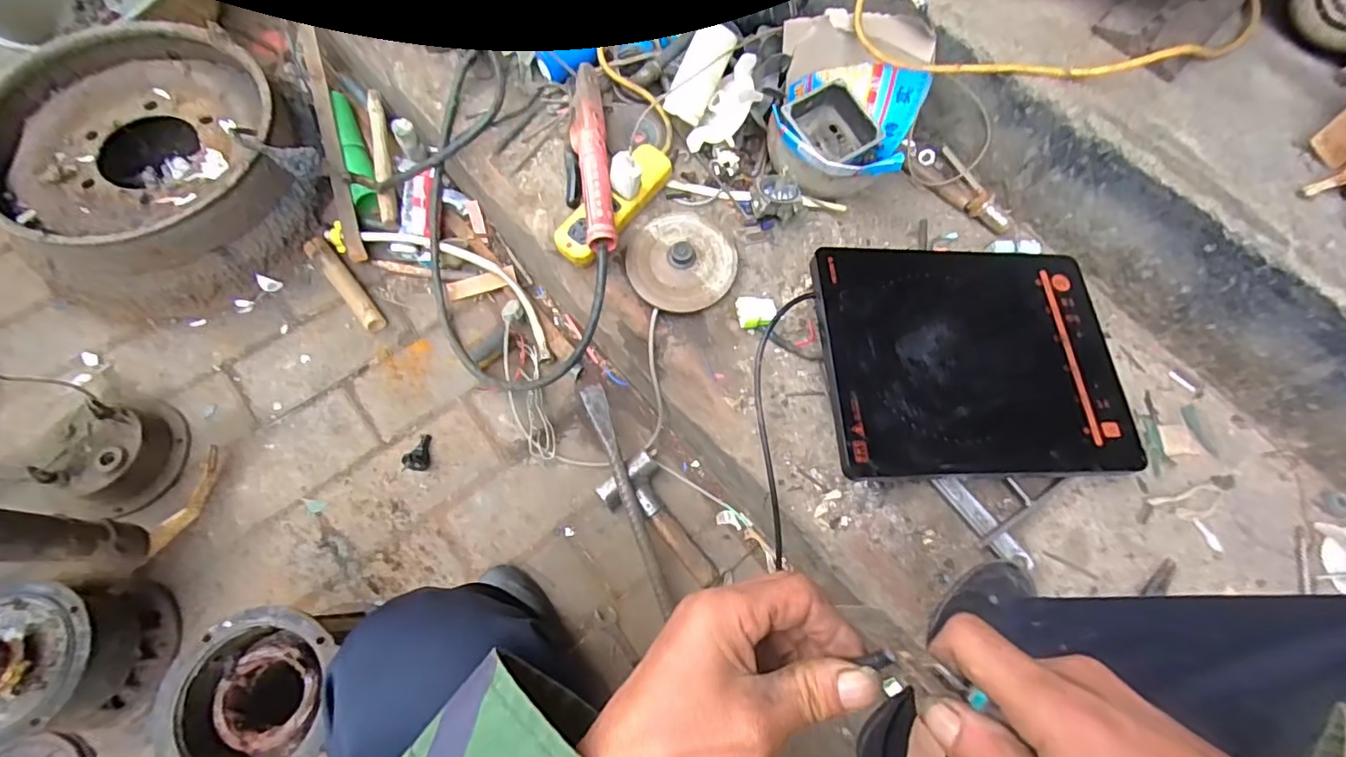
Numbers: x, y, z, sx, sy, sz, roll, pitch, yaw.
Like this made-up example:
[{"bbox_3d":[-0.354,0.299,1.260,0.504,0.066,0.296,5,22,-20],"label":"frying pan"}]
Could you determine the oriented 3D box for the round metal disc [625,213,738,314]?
[{"bbox_3d":[0.013,-0.162,0.752,0.140,0.030,0.145,1,68,-2],"label":"round metal disc"}]

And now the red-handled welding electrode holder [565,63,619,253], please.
[{"bbox_3d":[-0.112,-0.292,0.770,0.053,0.065,0.287,-6,69,-5],"label":"red-handled welding electrode holder"}]

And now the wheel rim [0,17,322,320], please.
[{"bbox_3d":[-0.762,-0.316,0.869,0.387,0.168,0.404,-35,74,-15],"label":"wheel rim"}]

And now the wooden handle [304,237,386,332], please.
[{"bbox_3d":[-0.507,-0.147,0.884,0.034,0.033,0.180,-40,75,-16],"label":"wooden handle"}]

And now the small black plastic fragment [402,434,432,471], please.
[{"bbox_3d":[-0.362,0.103,0.808,0.031,0.028,0.054,-5,69,-5],"label":"small black plastic fragment"}]

